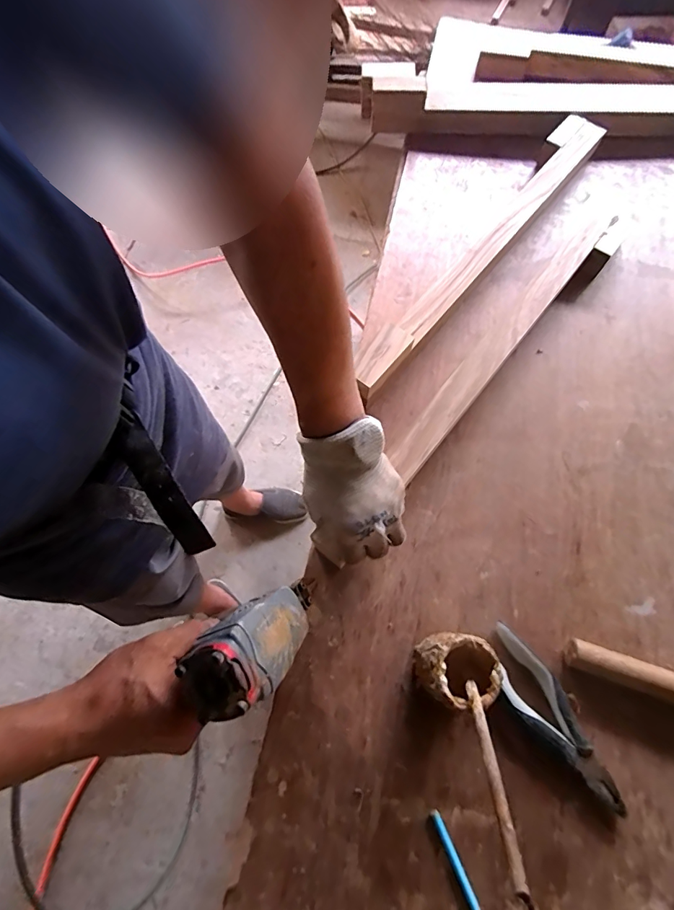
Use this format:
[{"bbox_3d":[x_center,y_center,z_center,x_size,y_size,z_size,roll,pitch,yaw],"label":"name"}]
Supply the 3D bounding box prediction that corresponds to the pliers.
[{"bbox_3d":[0.225,0.277,0.450,0.055,0.022,0.190,-33,71,-12],"label":"pliers"}]

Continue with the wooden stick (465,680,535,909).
[{"bbox_3d":[0.110,0.219,0.305,0.009,0.198,0.006,23,94,10],"label":"wooden stick"}]

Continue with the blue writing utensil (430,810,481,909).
[{"bbox_3d":[0.123,0.411,0.403,0.009,0.009,0.127,-23,69,-9],"label":"blue writing utensil"}]

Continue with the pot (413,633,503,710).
[{"bbox_3d":[0.120,0.220,0.436,0.066,0.095,0.064,0,67,0],"label":"pot"}]

